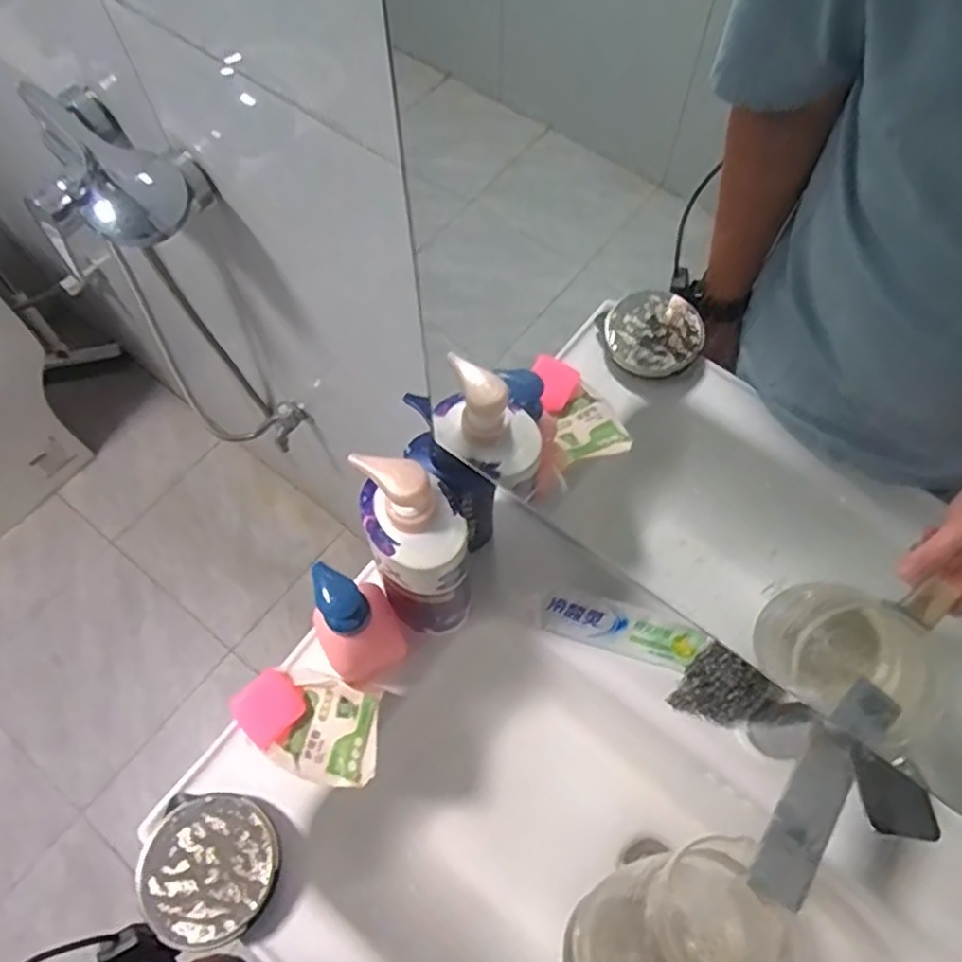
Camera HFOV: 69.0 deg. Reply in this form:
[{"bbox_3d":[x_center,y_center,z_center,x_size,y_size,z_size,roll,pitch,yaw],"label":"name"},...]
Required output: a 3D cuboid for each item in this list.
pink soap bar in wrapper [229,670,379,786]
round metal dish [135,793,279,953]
[{"bbox_3d":[-0.157,0.220,0.629,0.133,0.022,0.080,12,66,5],"label":"pink soap bar in wrapper"},{"bbox_3d":[-0.220,0.315,0.575,0.108,0.042,0.102,0,65,-1],"label":"round metal dish"}]

